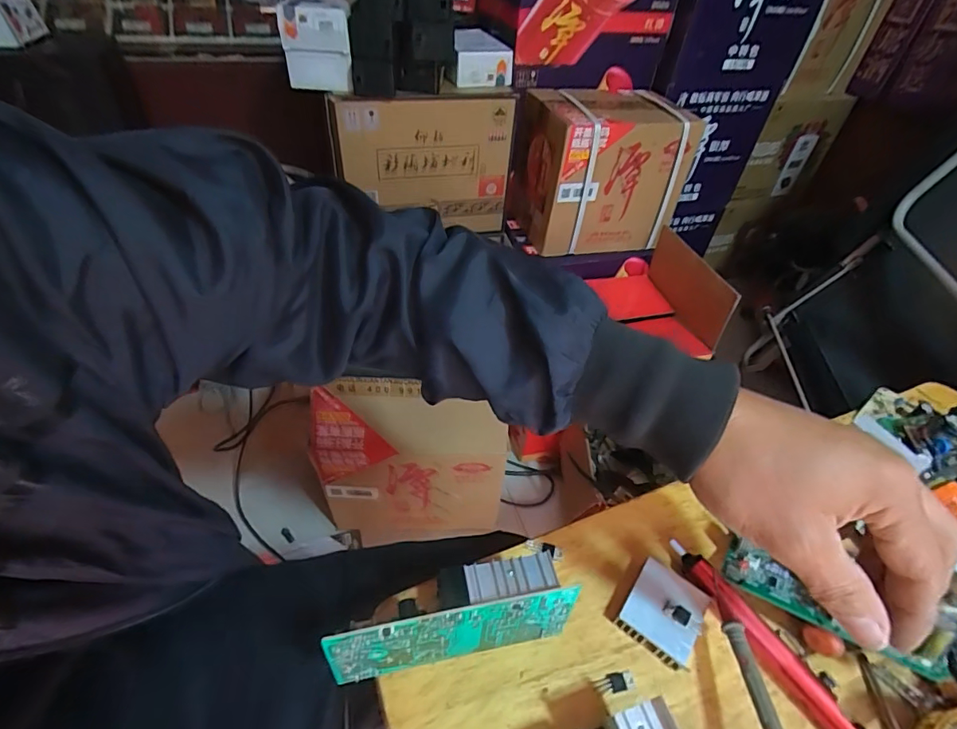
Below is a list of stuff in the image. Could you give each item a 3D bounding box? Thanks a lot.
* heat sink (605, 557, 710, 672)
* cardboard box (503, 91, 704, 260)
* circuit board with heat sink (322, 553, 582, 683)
[{"bbox_3d":[0.127,0.171,0.331,0.053,0.019,0.051,30,50,23],"label":"heat sink"},{"bbox_3d":[0.274,-0.448,1.093,0.350,0.281,0.216,-5,46,-11],"label":"cardboard box"},{"bbox_3d":[-0.016,0.154,0.293,0.147,0.071,0.037,-6,46,-12],"label":"circuit board with heat sink"}]

